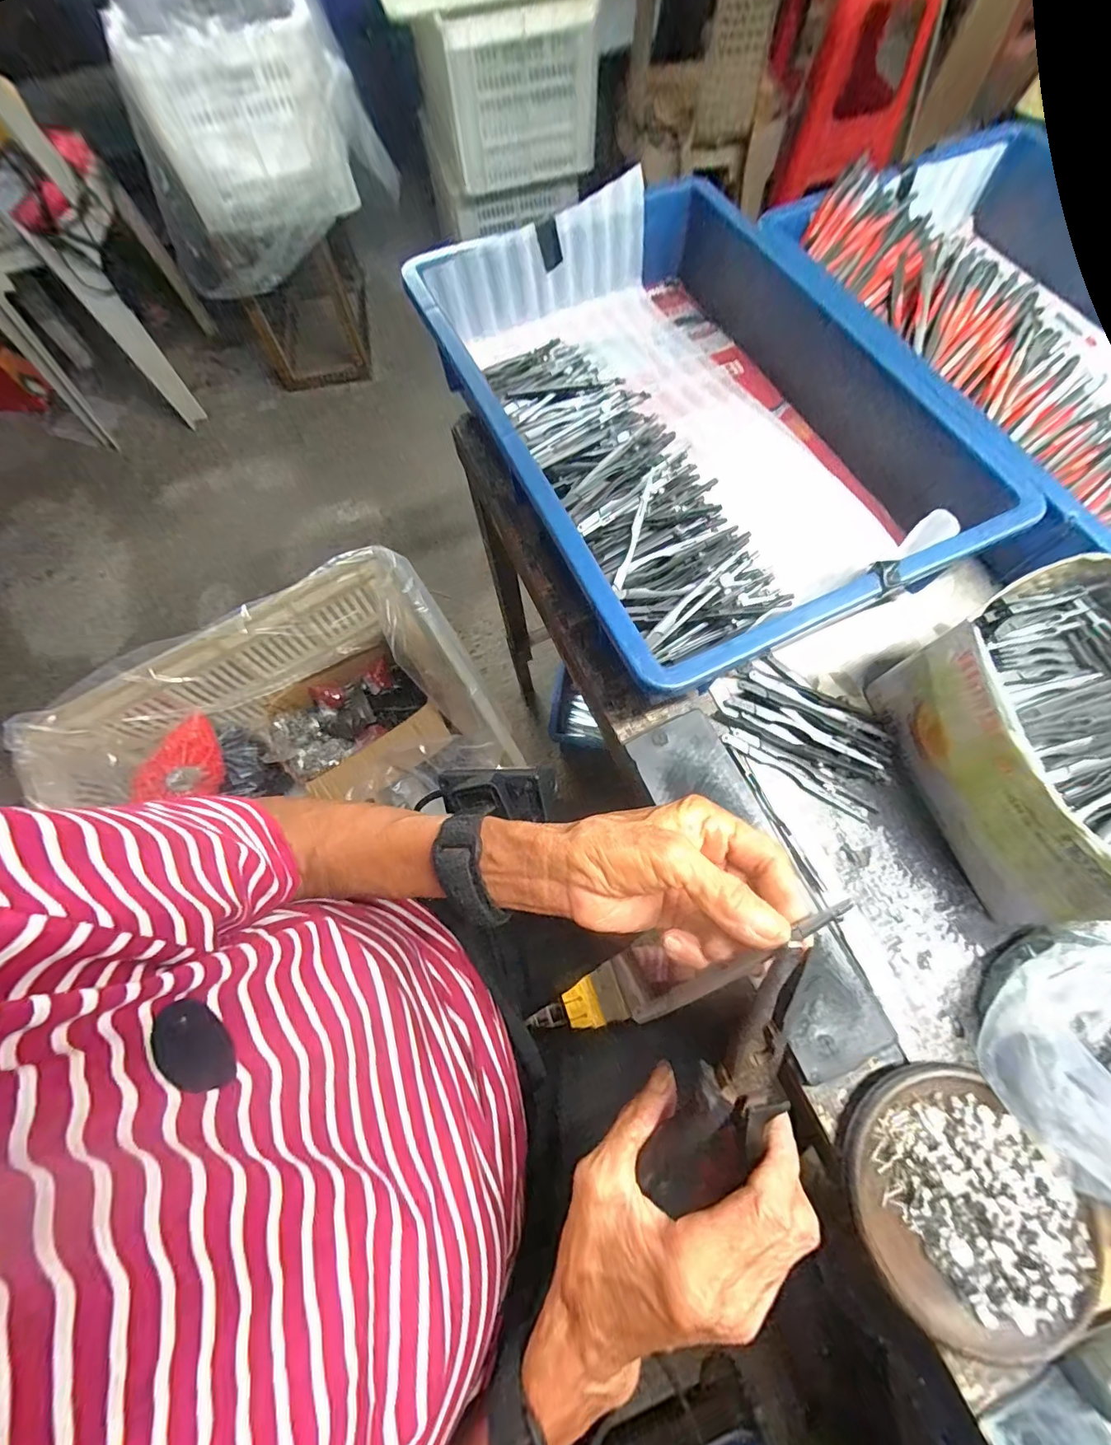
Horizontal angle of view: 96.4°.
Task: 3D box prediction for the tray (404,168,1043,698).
[{"bbox_3d":[0.091,-0.245,0.395,0.281,0.078,0.430,-25,71,-6],"label":"tray"}]

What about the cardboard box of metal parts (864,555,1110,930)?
[{"bbox_3d":[0.303,0.012,0.287,0.155,0.096,0.173,-15,71,-3],"label":"cardboard box of metal parts"}]

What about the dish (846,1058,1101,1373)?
[{"bbox_3d":[0.201,0.240,0.246,0.098,0.021,0.113,-32,72,-8],"label":"dish"}]

